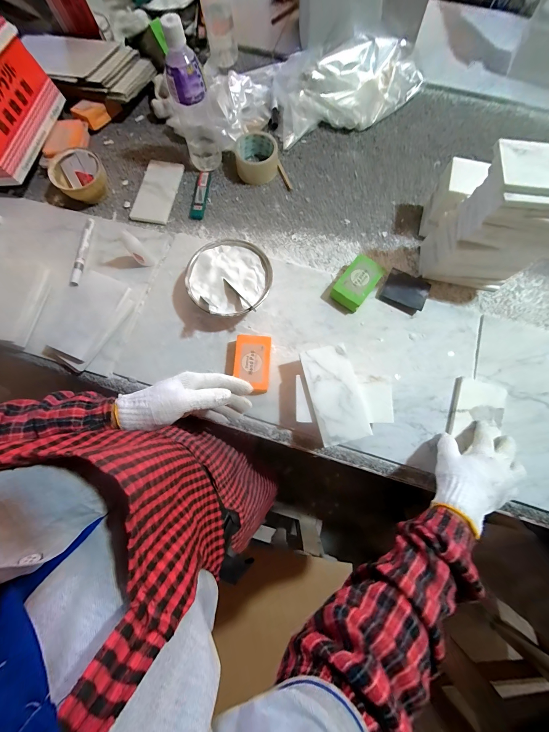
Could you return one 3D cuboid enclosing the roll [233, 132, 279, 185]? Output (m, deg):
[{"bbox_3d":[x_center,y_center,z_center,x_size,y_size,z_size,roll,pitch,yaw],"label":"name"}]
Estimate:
[{"bbox_3d":[-0.039,-0.443,0.545,0.090,0.040,0.087,-12,76,-4],"label":"roll"}]

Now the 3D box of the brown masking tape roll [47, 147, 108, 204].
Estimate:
[{"bbox_3d":[-0.402,-0.387,0.532,0.104,0.054,0.104,-1,75,4],"label":"brown masking tape roll"}]

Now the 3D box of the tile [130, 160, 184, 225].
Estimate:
[{"bbox_3d":[-0.250,-0.375,0.547,0.081,0.006,0.151,8,77,3],"label":"tile"}]

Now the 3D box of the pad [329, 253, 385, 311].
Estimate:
[{"bbox_3d":[0.152,-0.152,0.475,0.058,0.035,0.093,36,81,13],"label":"pad"}]

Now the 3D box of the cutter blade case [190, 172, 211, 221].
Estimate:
[{"bbox_3d":[-0.156,-0.364,0.545,0.029,0.010,0.115,7,77,2],"label":"cutter blade case"}]

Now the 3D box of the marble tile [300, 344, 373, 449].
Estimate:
[{"bbox_3d":[0.094,0.041,0.396,0.077,0.005,0.145,-14,74,1],"label":"marble tile"}]

